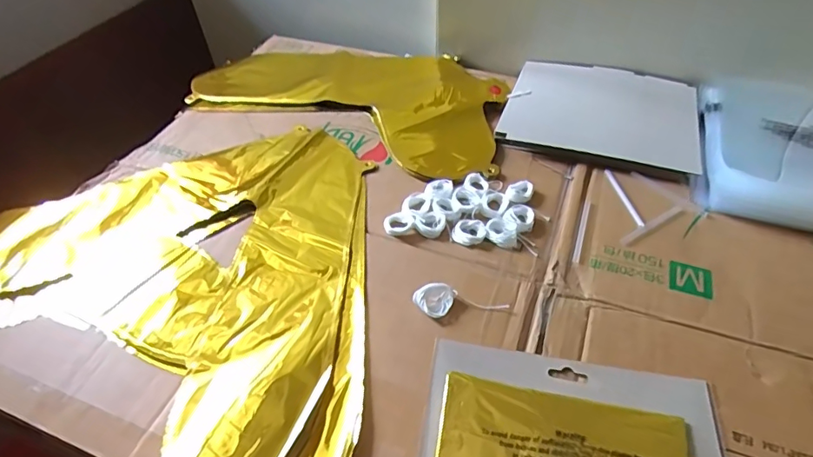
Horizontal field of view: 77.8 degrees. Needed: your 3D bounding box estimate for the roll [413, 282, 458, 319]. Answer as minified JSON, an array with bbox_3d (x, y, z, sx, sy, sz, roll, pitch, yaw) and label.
[{"bbox_3d":[0.022,0.056,0.406,0.029,0.015,0.027,-1,46,1],"label":"roll"}]

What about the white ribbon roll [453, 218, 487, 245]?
[{"bbox_3d":[0.058,0.003,0.462,0.029,0.006,0.028,-1,46,1],"label":"white ribbon roll"}]

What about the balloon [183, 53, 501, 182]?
[{"bbox_3d":[-0.071,-0.171,0.621,0.400,0.011,0.209,17,49,17],"label":"balloon"}]

